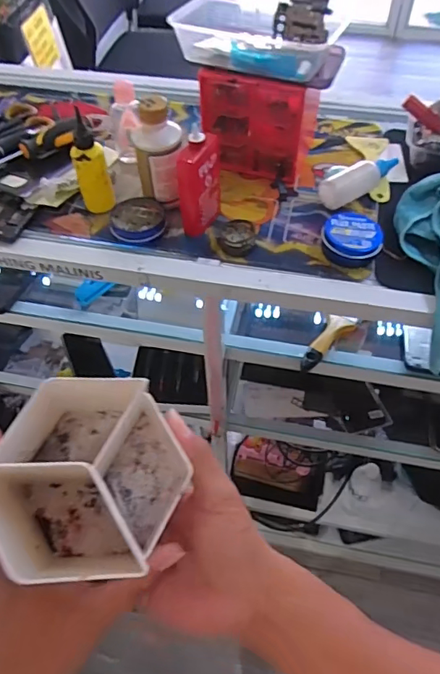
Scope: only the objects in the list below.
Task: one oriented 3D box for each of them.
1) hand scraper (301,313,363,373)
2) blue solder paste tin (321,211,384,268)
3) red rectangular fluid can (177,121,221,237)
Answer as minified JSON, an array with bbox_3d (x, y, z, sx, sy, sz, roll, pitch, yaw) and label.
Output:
[{"bbox_3d":[0.151,0.006,0.708,0.040,0.012,0.118,37,63,24],"label":"hand scraper"},{"bbox_3d":[0.144,-0.106,0.536,0.063,0.028,0.057,10,56,9],"label":"blue solder paste tin"},{"bbox_3d":[-0.021,-0.168,0.525,0.031,0.107,0.048,14,56,11],"label":"red rectangular fluid can"}]

